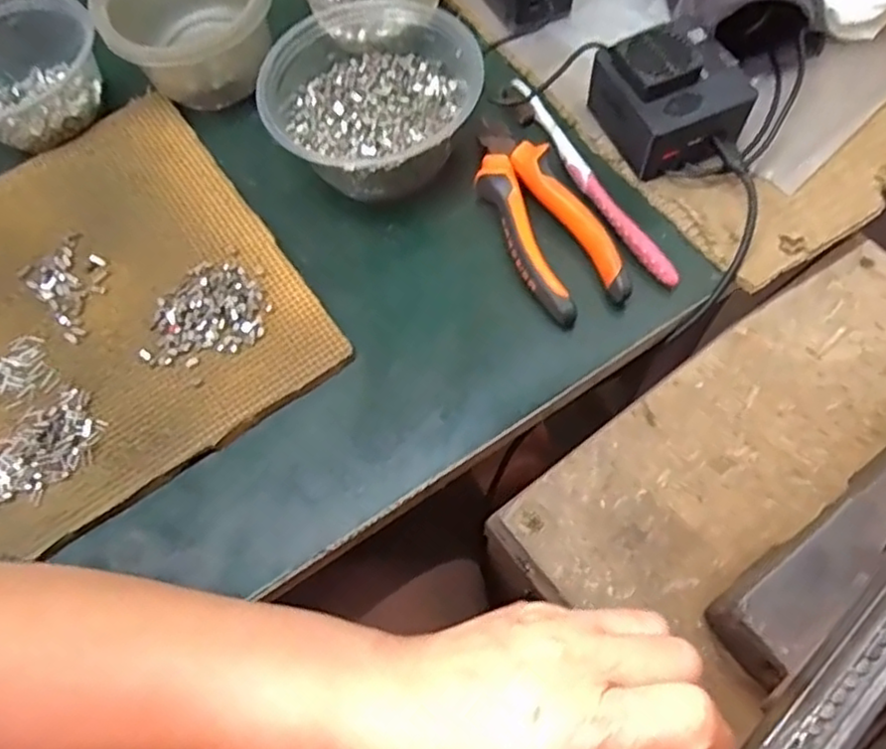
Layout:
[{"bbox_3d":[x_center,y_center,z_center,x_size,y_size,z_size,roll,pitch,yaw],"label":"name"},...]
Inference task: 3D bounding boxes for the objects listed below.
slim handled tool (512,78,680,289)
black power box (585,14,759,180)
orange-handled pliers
[{"bbox_3d":[0.093,-0.130,0.429,0.018,0.016,0.181,-29,73,-8],"label":"slim handled tool"},{"bbox_3d":[0.146,-0.177,0.424,0.077,0.052,0.079,-19,69,-8],"label":"black power box"},{"bbox_3d":[0.060,-0.101,0.420,0.057,0.018,0.147,-21,67,-6],"label":"orange-handled pliers"}]

